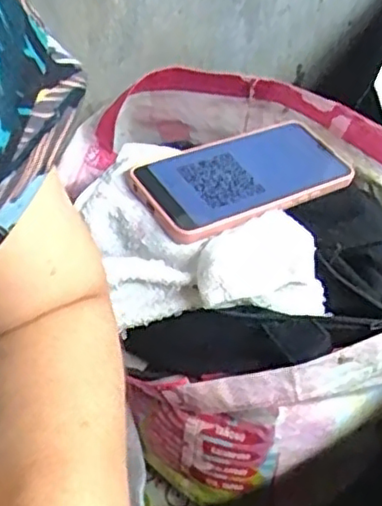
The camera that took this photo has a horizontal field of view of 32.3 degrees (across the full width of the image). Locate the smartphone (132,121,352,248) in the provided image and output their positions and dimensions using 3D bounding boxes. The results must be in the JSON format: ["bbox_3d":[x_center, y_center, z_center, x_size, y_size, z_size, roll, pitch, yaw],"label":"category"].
[{"bbox_3d":[0.041,-0.058,0.493,0.167,0.016,0.079,-21,48,-26],"label":"smartphone"}]

